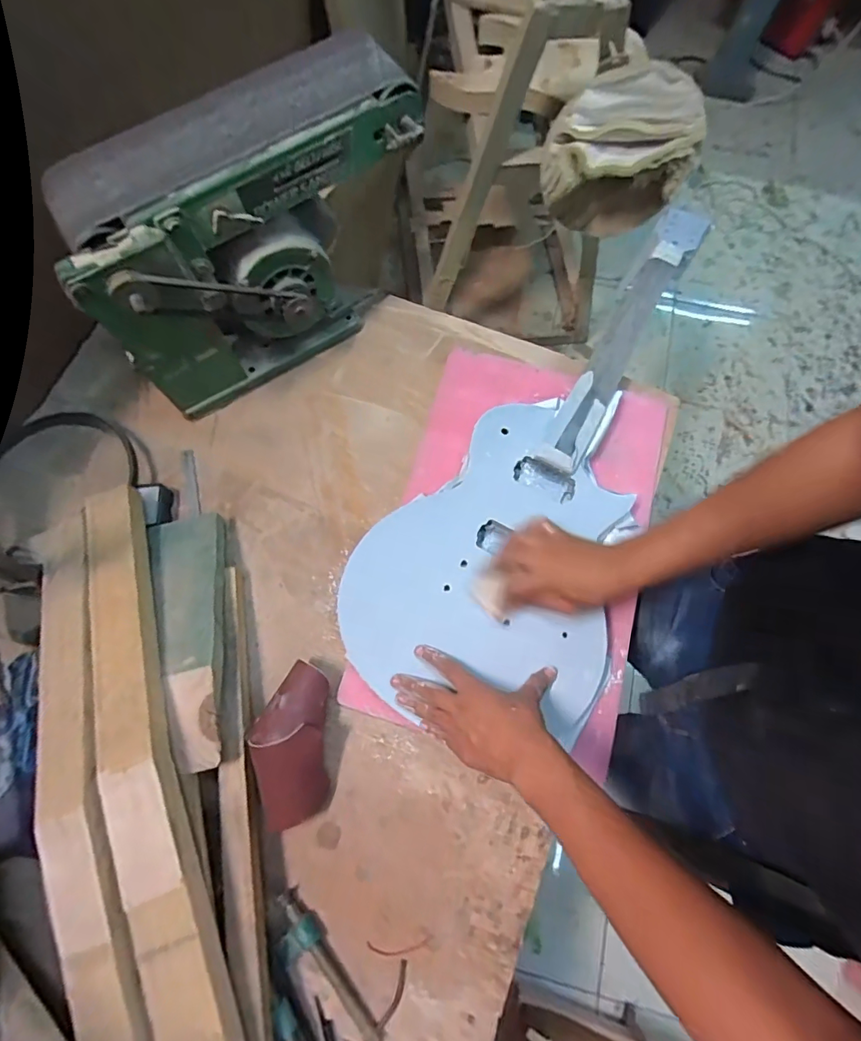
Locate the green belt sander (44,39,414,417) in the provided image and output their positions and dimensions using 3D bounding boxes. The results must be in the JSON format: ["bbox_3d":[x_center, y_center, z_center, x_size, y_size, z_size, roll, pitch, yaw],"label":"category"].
[{"bbox_3d":[-0.209,-0.345,0.603,0.425,0.279,0.147,-36,76,-11],"label":"green belt sander"}]

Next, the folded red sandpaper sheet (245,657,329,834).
[{"bbox_3d":[-0.159,0.252,0.527,0.082,0.077,0.169,-5,73,-2],"label":"folded red sandpaper sheet"}]

